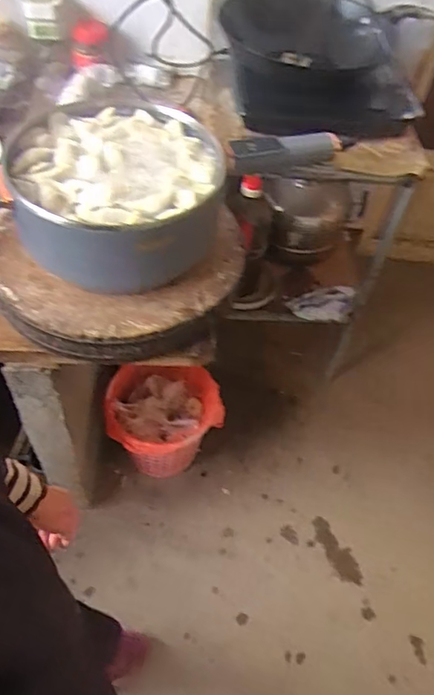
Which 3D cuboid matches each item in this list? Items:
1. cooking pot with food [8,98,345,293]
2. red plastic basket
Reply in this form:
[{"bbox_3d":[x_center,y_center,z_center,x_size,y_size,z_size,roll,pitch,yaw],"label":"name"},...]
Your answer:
[{"bbox_3d":[-0.131,-0.201,0.736,0.247,0.132,0.259,3,54,-4],"label":"cooking pot with food"},{"bbox_3d":[-0.119,0.183,1.248,0.239,0.253,0.205,6,54,-1],"label":"red plastic basket"}]

